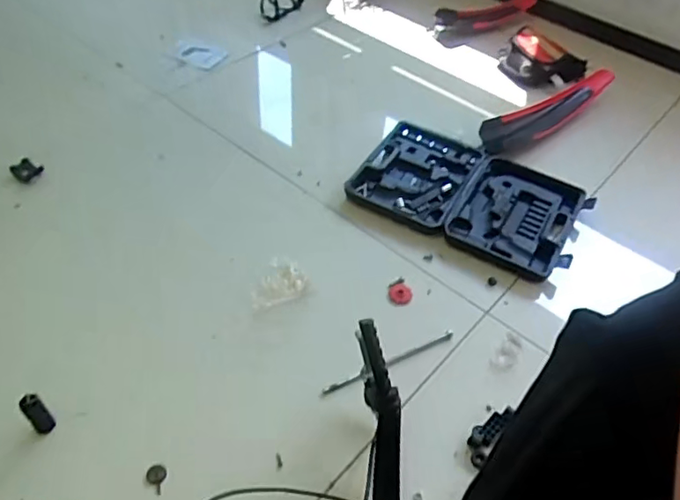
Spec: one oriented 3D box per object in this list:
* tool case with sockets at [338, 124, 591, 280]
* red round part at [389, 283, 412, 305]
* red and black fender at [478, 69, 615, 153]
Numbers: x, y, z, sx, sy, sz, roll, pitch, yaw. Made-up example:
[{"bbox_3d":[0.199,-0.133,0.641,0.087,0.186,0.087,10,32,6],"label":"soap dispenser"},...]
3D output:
[{"bbox_3d":[0.232,-0.104,1.020,0.373,0.033,0.265,24,51,17],"label":"tool case with sockets"},{"bbox_3d":[0.093,0.067,0.881,0.034,0.010,0.032,2,48,-2],"label":"red round part"},{"bbox_3d":[0.448,-0.302,1.202,0.412,0.045,0.072,-30,56,-27],"label":"red and black fender"}]

